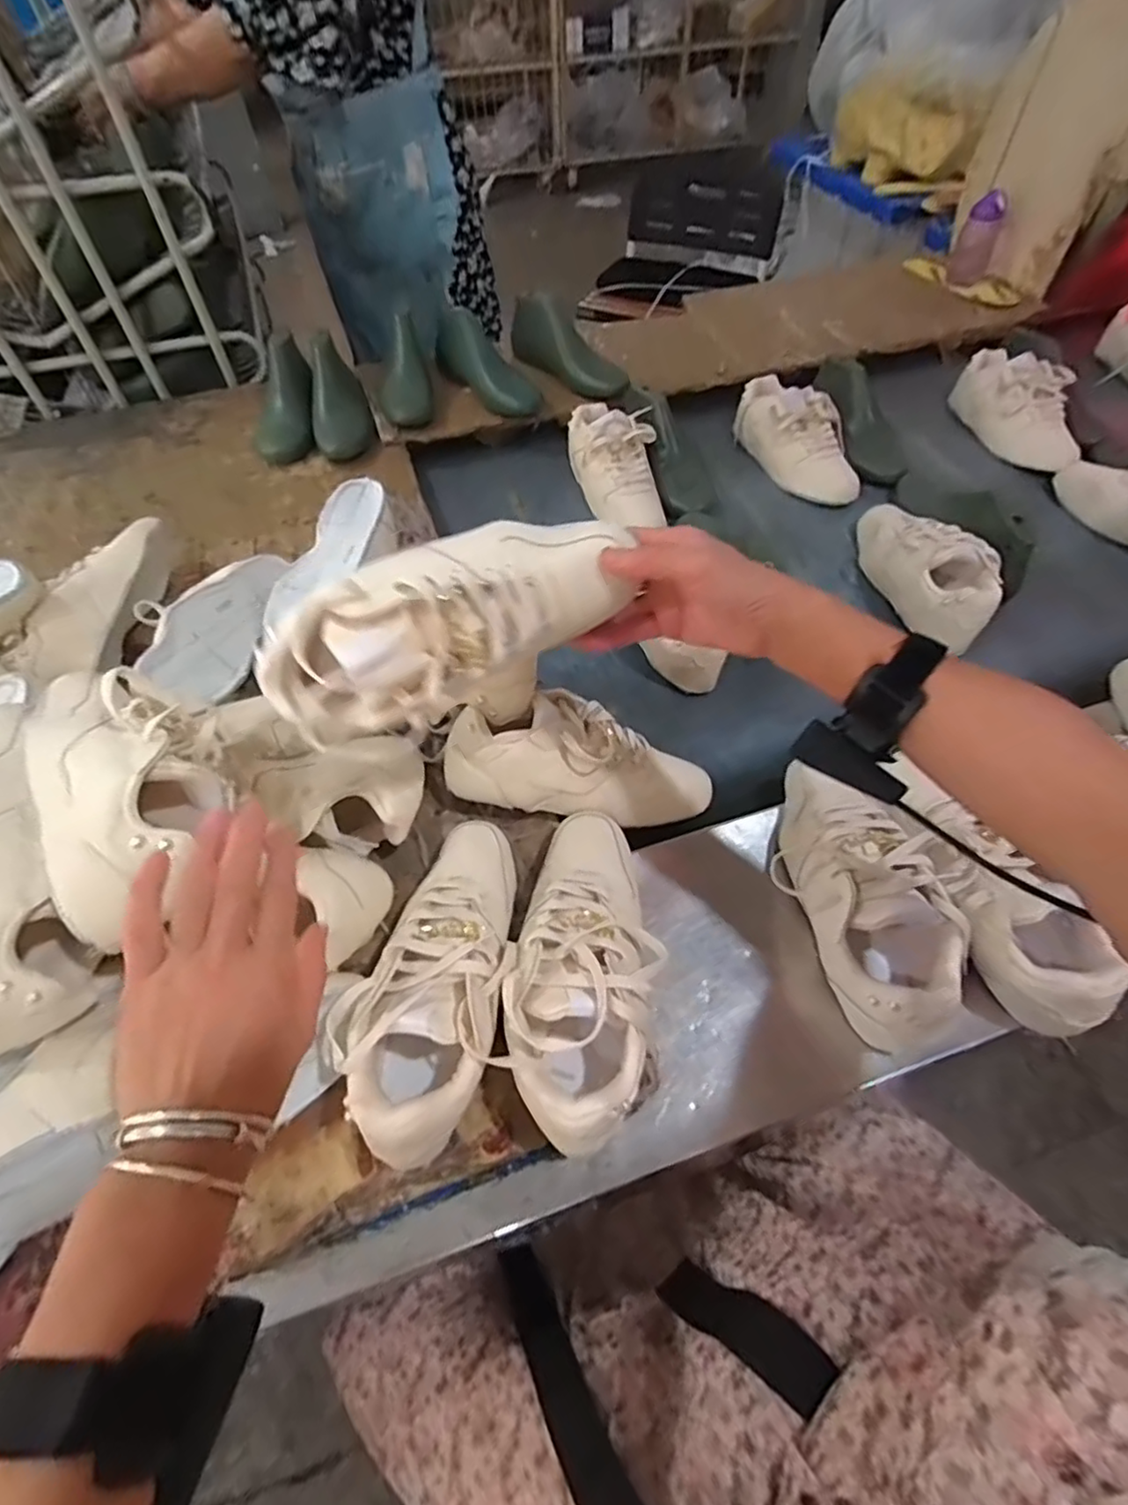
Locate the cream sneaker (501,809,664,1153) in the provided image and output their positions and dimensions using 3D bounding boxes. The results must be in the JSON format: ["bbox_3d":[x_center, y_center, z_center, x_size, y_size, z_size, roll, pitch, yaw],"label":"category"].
[{"bbox_3d":[0.020,0.150,0.477,0.100,0.084,0.238,8,57,7],"label":"cream sneaker"}]

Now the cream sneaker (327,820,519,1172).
[{"bbox_3d":[-0.095,0.160,0.481,0.111,0.084,0.240,0,57,2],"label":"cream sneaker"}]

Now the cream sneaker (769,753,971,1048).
[{"bbox_3d":[0.237,0.110,0.517,0.089,0.093,0.211,-10,57,-4],"label":"cream sneaker"}]

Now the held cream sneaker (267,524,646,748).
[{"bbox_3d":[-0.073,-0.084,0.400,0.228,0.077,0.086,-25,59,-6],"label":"held cream sneaker"}]

